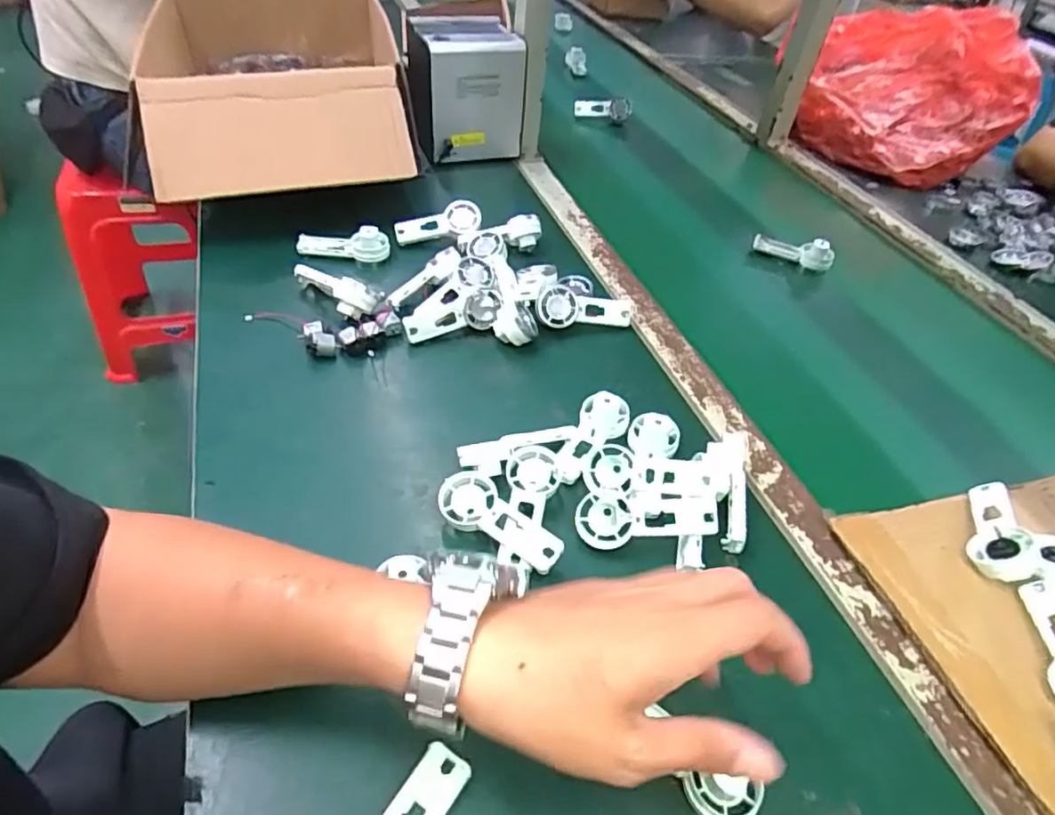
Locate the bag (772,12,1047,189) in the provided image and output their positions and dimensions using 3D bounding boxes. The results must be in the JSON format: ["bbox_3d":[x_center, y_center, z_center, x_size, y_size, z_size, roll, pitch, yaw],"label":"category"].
[{"bbox_3d":[0.589,-0.505,0.988,0.259,0.202,0.290,-16,49,-22],"label":"bag"}]

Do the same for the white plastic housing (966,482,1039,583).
[{"bbox_3d":[0.343,0.086,0.449,0.035,0.024,0.092,25,47,16],"label":"white plastic housing"}]

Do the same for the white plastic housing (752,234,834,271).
[{"bbox_3d":[0.328,-0.197,0.762,0.094,0.029,0.022,24,47,16],"label":"white plastic housing"}]

